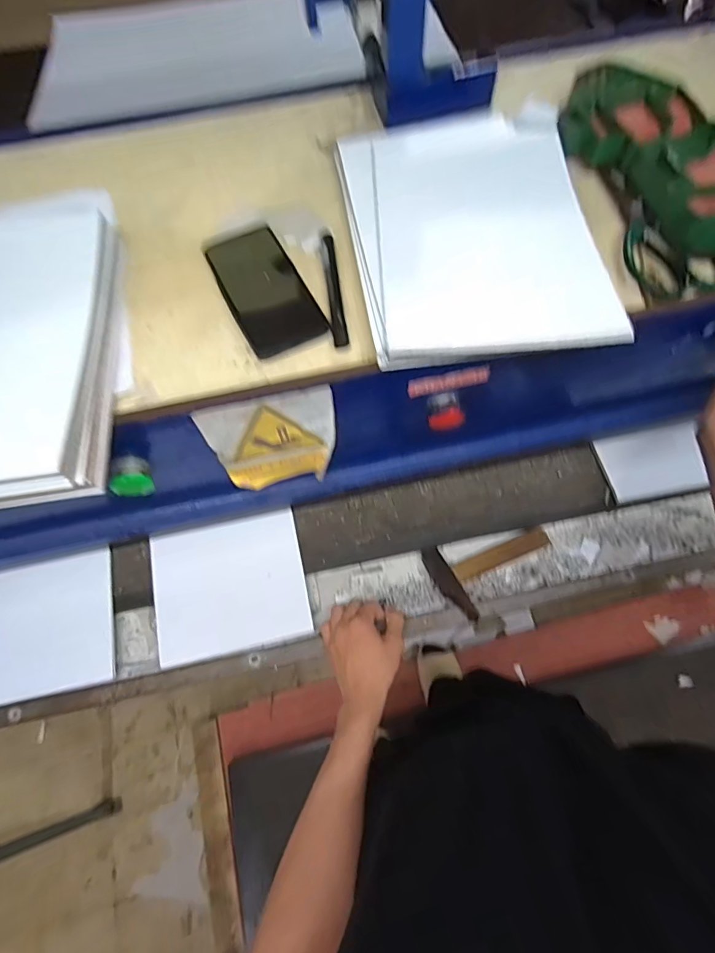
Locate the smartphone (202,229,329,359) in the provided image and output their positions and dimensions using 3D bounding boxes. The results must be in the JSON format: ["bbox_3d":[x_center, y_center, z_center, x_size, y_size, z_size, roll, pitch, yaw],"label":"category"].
[{"bbox_3d":[-0.092,-0.186,0.486,0.076,0.010,0.152,-23,67,-8],"label":"smartphone"}]

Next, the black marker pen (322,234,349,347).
[{"bbox_3d":[-0.024,-0.188,0.482,0.014,0.010,0.141,-8,65,-1],"label":"black marker pen"}]

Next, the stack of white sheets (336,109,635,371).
[{"bbox_3d":[0.106,-0.255,0.483,0.225,0.016,0.332,-3,64,4],"label":"stack of white sheets"}]

